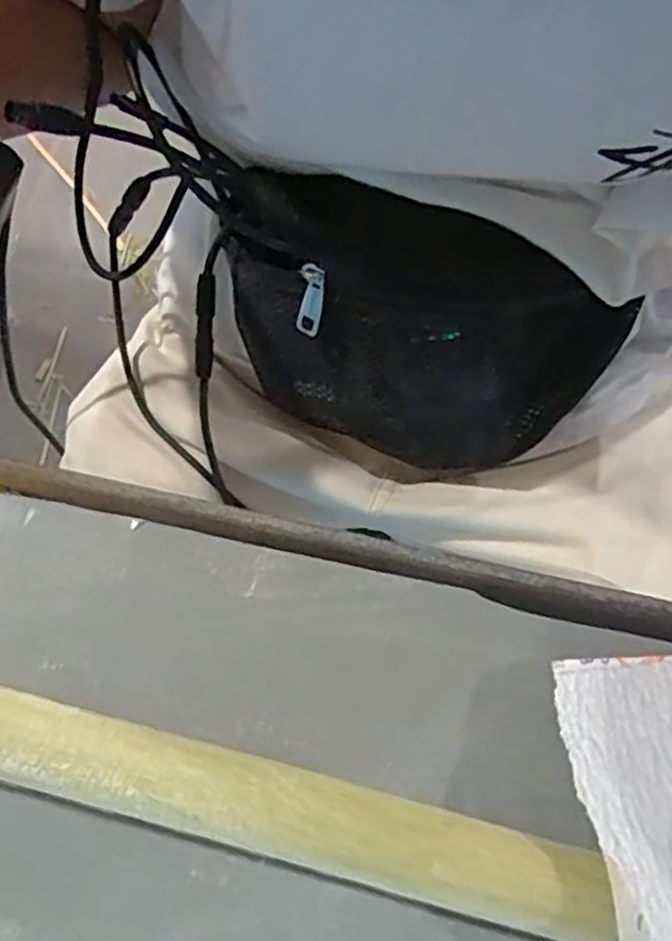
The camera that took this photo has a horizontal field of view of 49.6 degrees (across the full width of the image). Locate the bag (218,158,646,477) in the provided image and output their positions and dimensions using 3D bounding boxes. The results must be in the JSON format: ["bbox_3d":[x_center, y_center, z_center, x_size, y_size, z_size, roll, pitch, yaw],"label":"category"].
[{"bbox_3d":[0.042,-0.074,0.380,0.214,0.120,0.086,14,71,6],"label":"bag"}]

